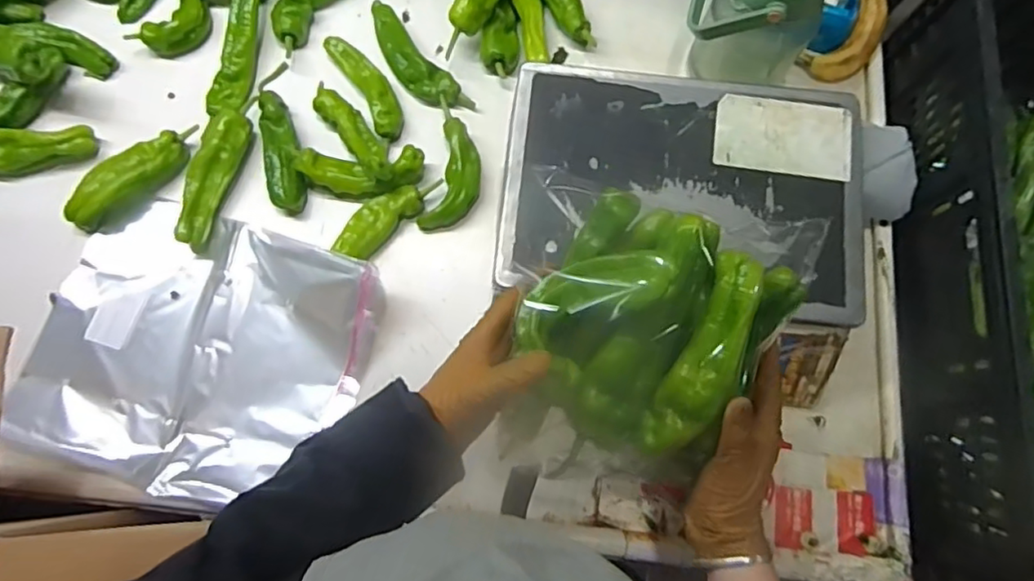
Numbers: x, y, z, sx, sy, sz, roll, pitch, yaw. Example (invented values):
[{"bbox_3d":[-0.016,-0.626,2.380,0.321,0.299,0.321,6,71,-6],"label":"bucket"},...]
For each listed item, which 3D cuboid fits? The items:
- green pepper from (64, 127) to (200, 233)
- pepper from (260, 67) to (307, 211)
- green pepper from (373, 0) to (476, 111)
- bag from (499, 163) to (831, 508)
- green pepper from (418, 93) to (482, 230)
[{"bbox_3d":[-0.416,-0.127,0.664,0.159,0.044,0.046,-39,79,-9],"label":"green pepper"},{"bbox_3d":[-0.266,-0.176,0.681,0.037,0.036,0.184,-14,76,-4],"label":"pepper"},{"bbox_3d":[-0.121,-0.263,0.705,0.046,0.030,0.166,-40,79,-10],"label":"green pepper"},{"bbox_3d":[0.087,0.040,0.413,0.180,0.082,0.206,15,98,17],"label":"bag"},{"bbox_3d":[-0.068,-0.138,0.672,0.058,0.035,0.145,8,75,2],"label":"green pepper"}]

